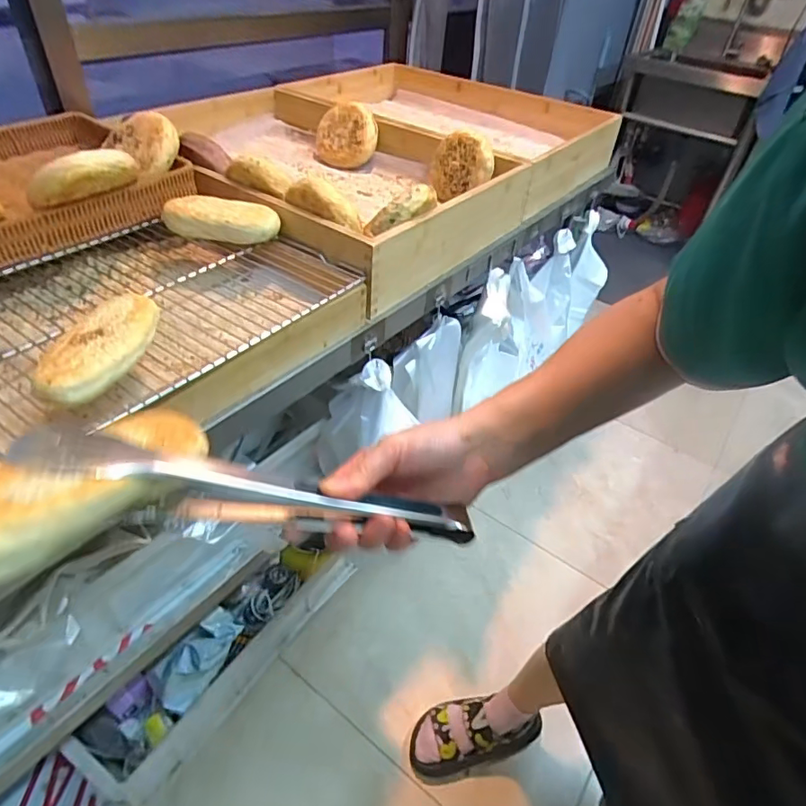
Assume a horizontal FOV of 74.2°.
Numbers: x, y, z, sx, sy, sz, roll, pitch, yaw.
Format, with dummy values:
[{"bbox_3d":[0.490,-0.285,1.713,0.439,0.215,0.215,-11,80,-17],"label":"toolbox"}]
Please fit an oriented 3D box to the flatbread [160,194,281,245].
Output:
[{"bbox_3d":[-0.227,-0.229,0.667,0.143,0.035,0.060,5,43,-1],"label":"flatbread"}]

